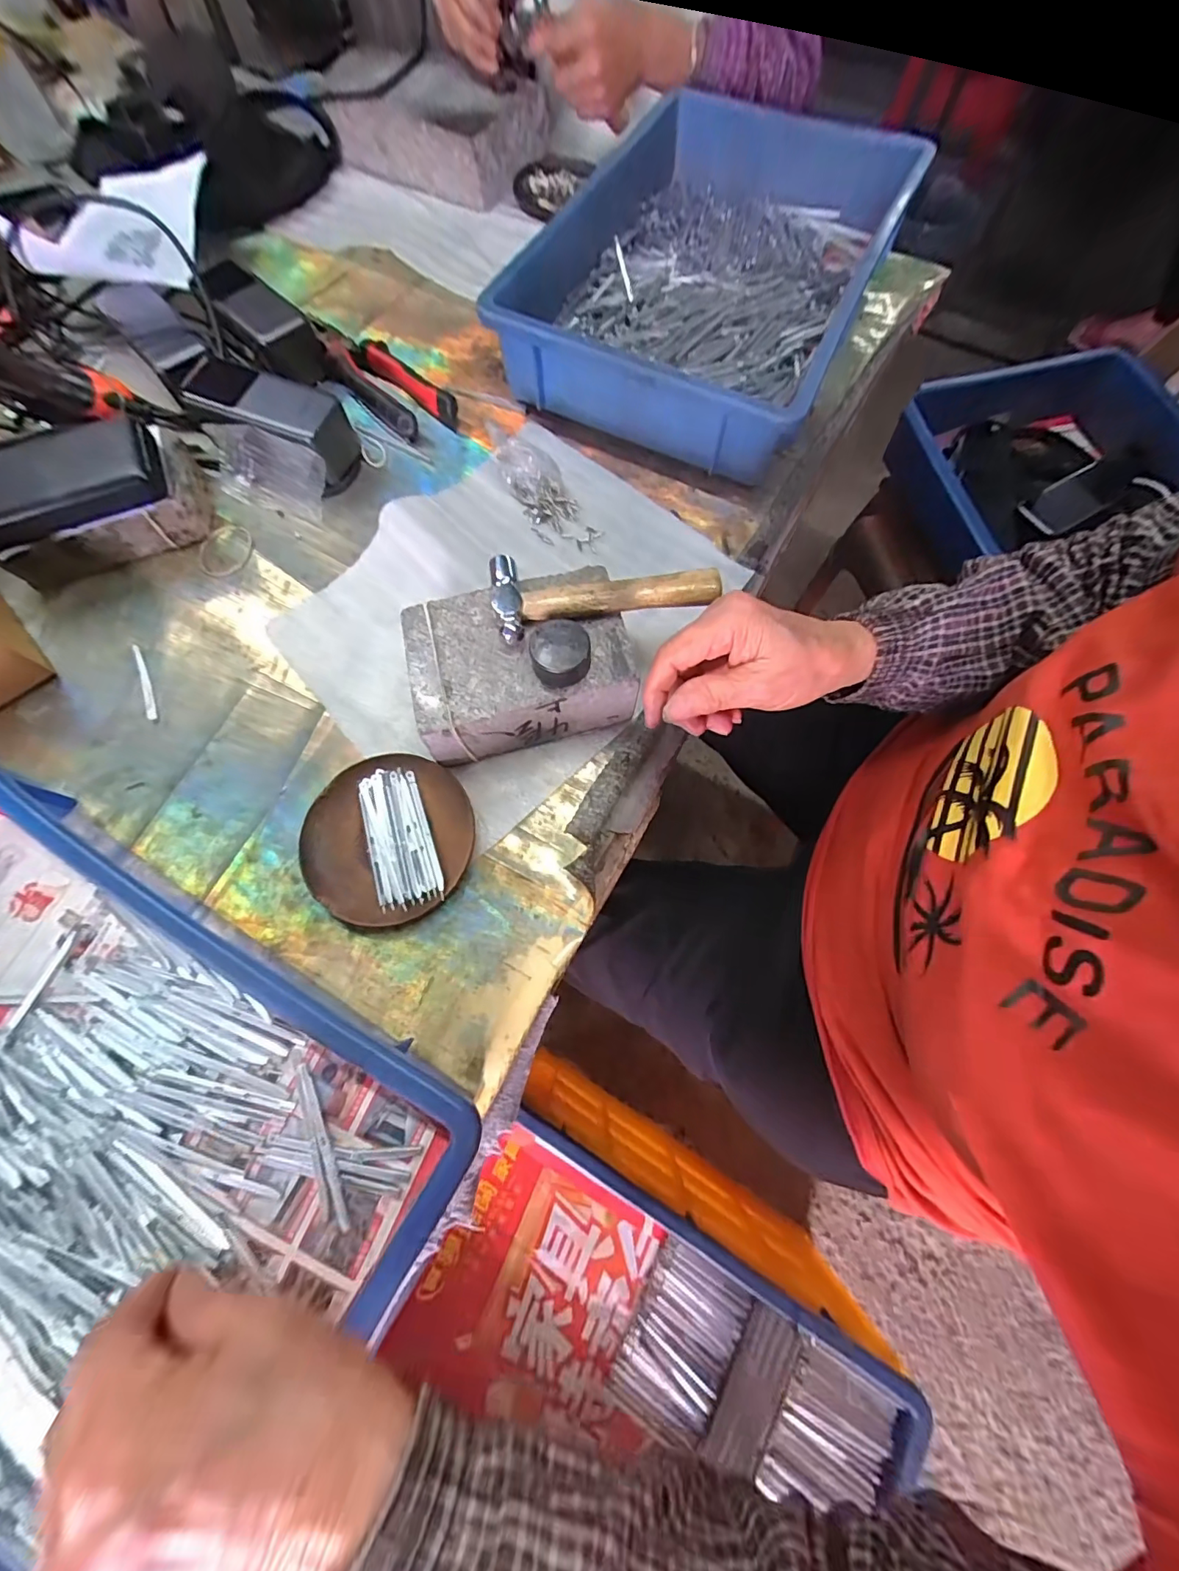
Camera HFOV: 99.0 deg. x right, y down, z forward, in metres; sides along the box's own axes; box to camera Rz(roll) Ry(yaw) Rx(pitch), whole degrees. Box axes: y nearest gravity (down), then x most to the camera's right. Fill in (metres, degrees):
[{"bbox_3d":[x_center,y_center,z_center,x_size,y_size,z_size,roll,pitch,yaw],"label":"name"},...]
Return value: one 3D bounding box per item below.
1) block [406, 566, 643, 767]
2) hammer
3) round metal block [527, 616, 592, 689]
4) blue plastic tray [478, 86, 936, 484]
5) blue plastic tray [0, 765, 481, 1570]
[{"bbox_3d":[-0.048,-0.082,0.364,0.149,0.063,0.108,-17,72,-6],"label":"block"},{"bbox_3d":[0.009,-0.137,0.343,0.147,0.021,0.056,-13,72,-4],"label":"hammer"},{"bbox_3d":[-0.020,-0.086,0.322,0.036,0.023,0.037,0,71,0],"label":"round metal block"},{"bbox_3d":[0.126,-0.530,0.513,0.299,0.084,0.484,25,73,8],"label":"blue plastic tray"},{"bbox_3d":[-0.310,0.179,0.272,0.439,0.074,0.281,31,74,10],"label":"blue plastic tray"}]

